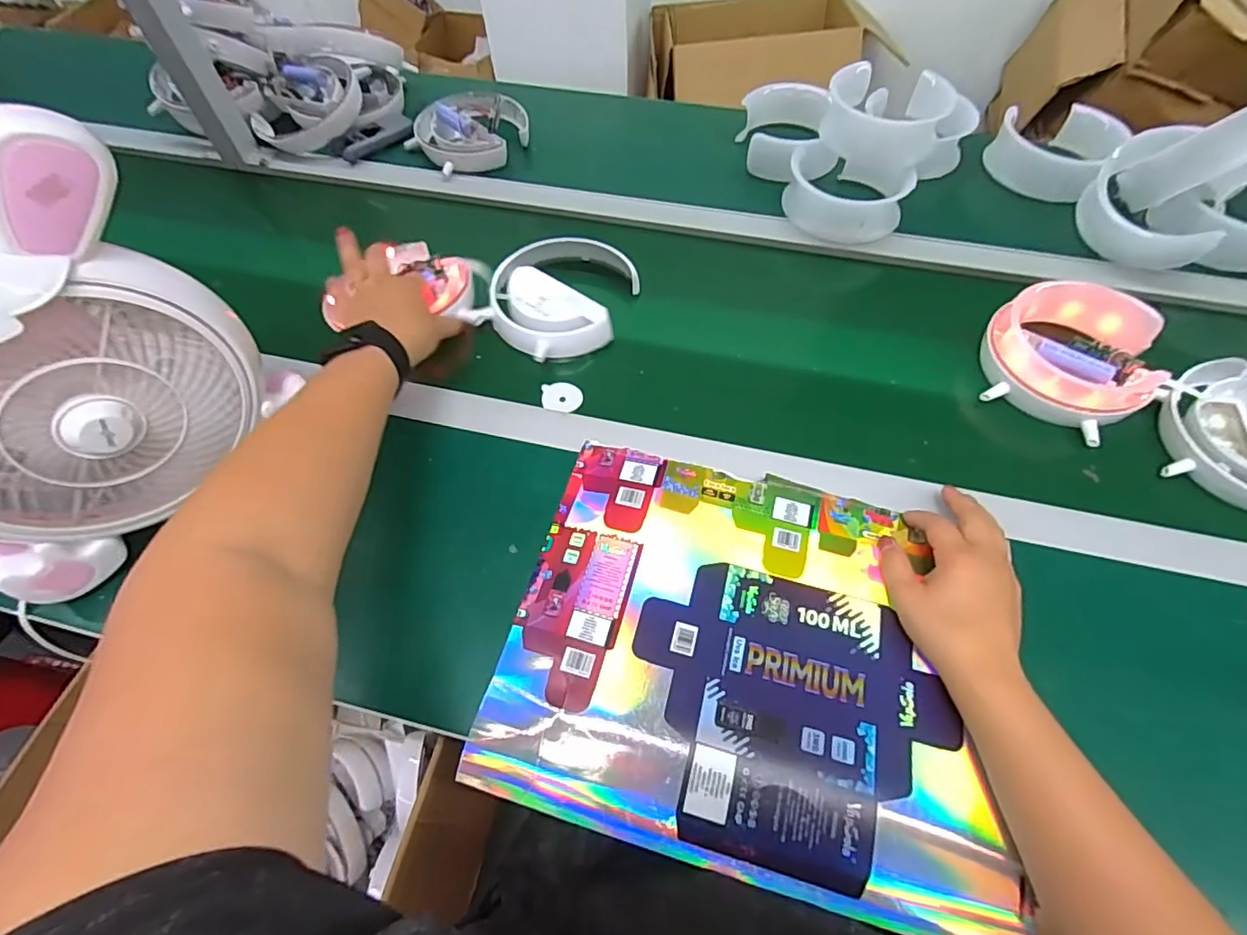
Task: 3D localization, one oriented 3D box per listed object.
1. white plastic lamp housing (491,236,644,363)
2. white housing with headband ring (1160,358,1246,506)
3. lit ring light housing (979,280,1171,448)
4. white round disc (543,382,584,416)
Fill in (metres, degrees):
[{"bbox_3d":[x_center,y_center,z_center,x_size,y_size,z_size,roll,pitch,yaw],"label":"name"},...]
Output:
[{"bbox_3d":[-0.065,-0.189,0.601,0.157,0.032,0.149,0,59,0],"label":"white plastic lamp housing"},{"bbox_3d":[0.581,-0.024,0.506,0.157,0.040,0.157,-32,64,-17],"label":"white housing with headband ring"},{"bbox_3d":[0.440,-0.112,0.547,0.149,0.058,0.152,32,64,18],"label":"lit ring light housing"},{"bbox_3d":[-0.061,-0.070,0.556,0.040,0.005,0.040,0,59,0],"label":"white round disc"}]

